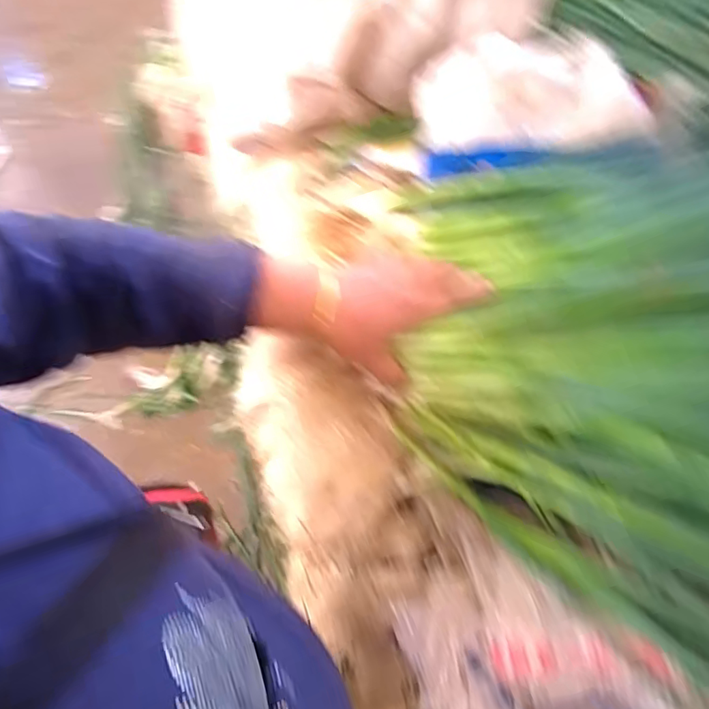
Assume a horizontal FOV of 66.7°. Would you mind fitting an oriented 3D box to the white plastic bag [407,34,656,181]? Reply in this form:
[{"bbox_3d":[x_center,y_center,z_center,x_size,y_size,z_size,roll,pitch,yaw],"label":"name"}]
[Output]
[{"bbox_3d":[0.190,-0.263,0.551,0.246,0.050,0.128,2,65,0],"label":"white plastic bag"}]

